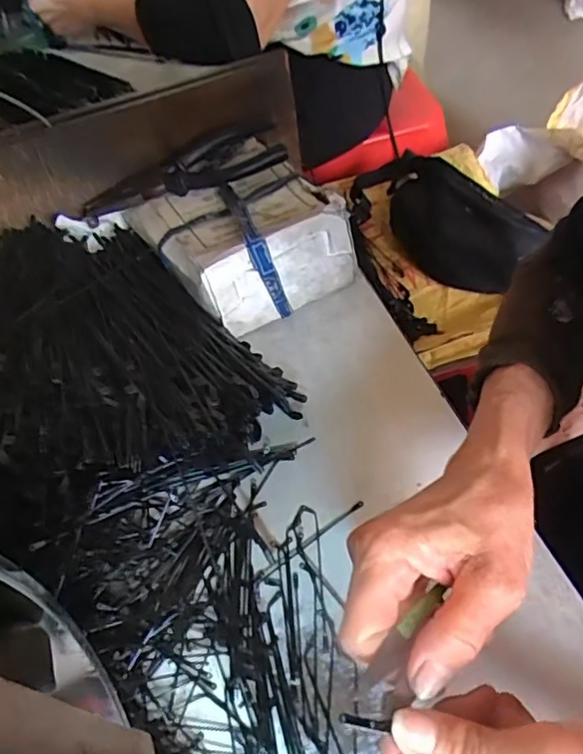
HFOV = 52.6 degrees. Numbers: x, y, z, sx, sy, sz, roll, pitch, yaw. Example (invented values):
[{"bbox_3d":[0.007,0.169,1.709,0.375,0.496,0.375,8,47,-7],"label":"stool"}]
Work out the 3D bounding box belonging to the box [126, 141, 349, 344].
[{"bbox_3d":[-0.047,-0.124,0.487,0.136,0.070,0.170,-27,53,-16],"label":"box"}]

